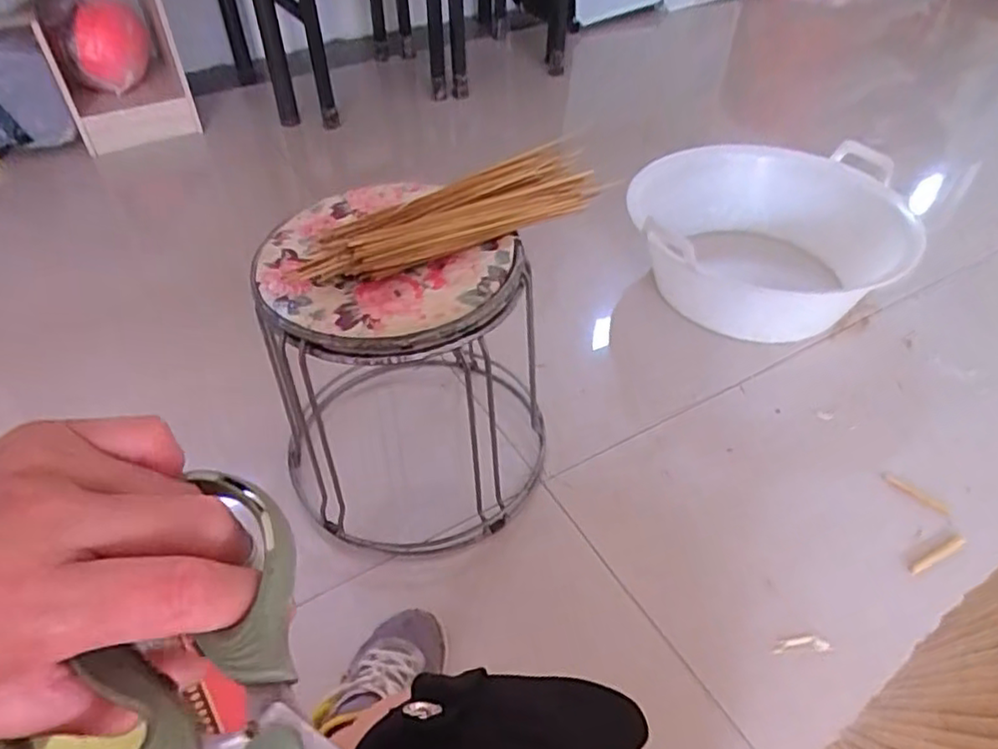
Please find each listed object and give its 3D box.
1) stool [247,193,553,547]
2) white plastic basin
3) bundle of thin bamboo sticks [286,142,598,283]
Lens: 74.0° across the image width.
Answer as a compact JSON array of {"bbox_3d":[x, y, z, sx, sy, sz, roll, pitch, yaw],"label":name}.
[{"bbox_3d":[-0.099,0.006,0.820,0.308,0.357,0.273,6,44,6],"label":"stool"},{"bbox_3d":[0.510,-0.243,1.229,0.512,0.175,0.401,3,44,4],"label":"white plastic basin"},{"bbox_3d":[-0.048,-0.185,0.759,0.373,0.032,0.121,-24,49,-22],"label":"bundle of thin bamboo sticks"}]

